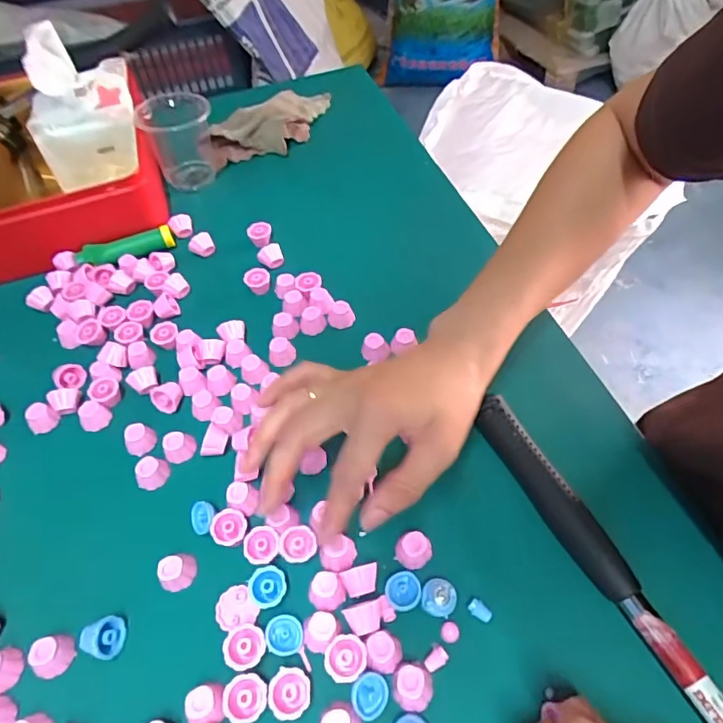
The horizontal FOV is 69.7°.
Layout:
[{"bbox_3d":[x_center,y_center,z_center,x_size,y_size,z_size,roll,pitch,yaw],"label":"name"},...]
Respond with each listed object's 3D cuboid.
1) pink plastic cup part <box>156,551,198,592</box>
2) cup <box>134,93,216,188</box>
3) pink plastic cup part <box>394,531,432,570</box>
[{"bbox_3d":[-0.104,0.119,0.295,0.017,0.017,0.021,32,60,23],"label":"pink plastic cup part"},{"bbox_3d":[-0.173,-0.212,0.503,0.070,0.075,0.057,-26,55,-15],"label":"cup"},{"bbox_3d":[0.029,0.105,0.291,0.020,0.014,0.017,9,53,8],"label":"pink plastic cup part"}]

